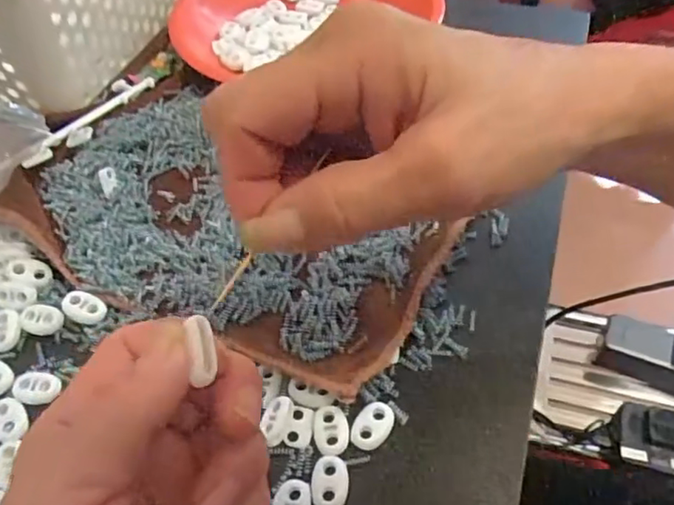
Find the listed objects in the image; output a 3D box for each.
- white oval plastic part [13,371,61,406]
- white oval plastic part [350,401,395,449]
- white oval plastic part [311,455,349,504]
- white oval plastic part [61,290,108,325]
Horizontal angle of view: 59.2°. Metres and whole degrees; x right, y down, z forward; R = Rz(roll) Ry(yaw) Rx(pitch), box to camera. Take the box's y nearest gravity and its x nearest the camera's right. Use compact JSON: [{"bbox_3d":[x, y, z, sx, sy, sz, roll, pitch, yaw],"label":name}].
[{"bbox_3d":[-0.144,0.065,0.285,0.023,0.004,0.016,8,53,7],"label":"white oval plastic part"},{"bbox_3d":[0.016,0.075,0.262,0.016,0.004,0.023,23,56,17],"label":"white oval plastic part"},{"bbox_3d":[-0.003,0.096,0.247,0.016,0.004,0.022,2,52,2],"label":"white oval plastic part"},{"bbox_3d":[-0.130,0.028,0.306,0.024,0.005,0.015,22,55,17],"label":"white oval plastic part"}]

